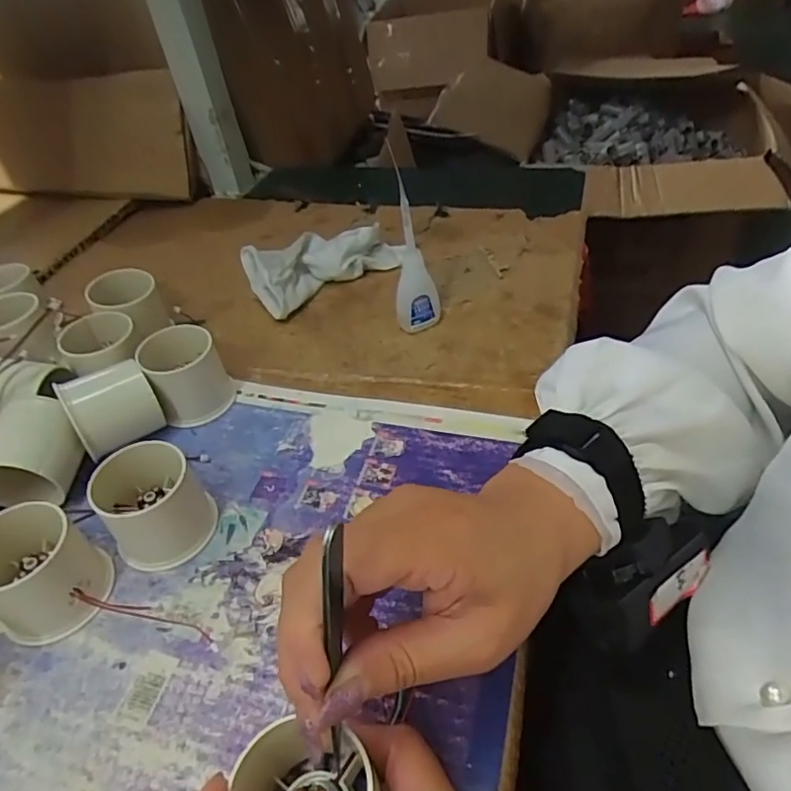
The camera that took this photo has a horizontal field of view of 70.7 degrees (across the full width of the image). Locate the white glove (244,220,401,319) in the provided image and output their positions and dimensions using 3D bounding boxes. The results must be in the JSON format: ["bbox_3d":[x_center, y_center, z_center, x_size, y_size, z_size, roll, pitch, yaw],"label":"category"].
[{"bbox_3d":[-0.061,-0.127,0.512,0.151,0.038,0.071,-31,49,-24],"label":"white glove"}]

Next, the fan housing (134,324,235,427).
[{"bbox_3d":[-0.147,-0.014,0.394,0.049,0.051,0.046,-24,46,-18],"label":"fan housing"}]

